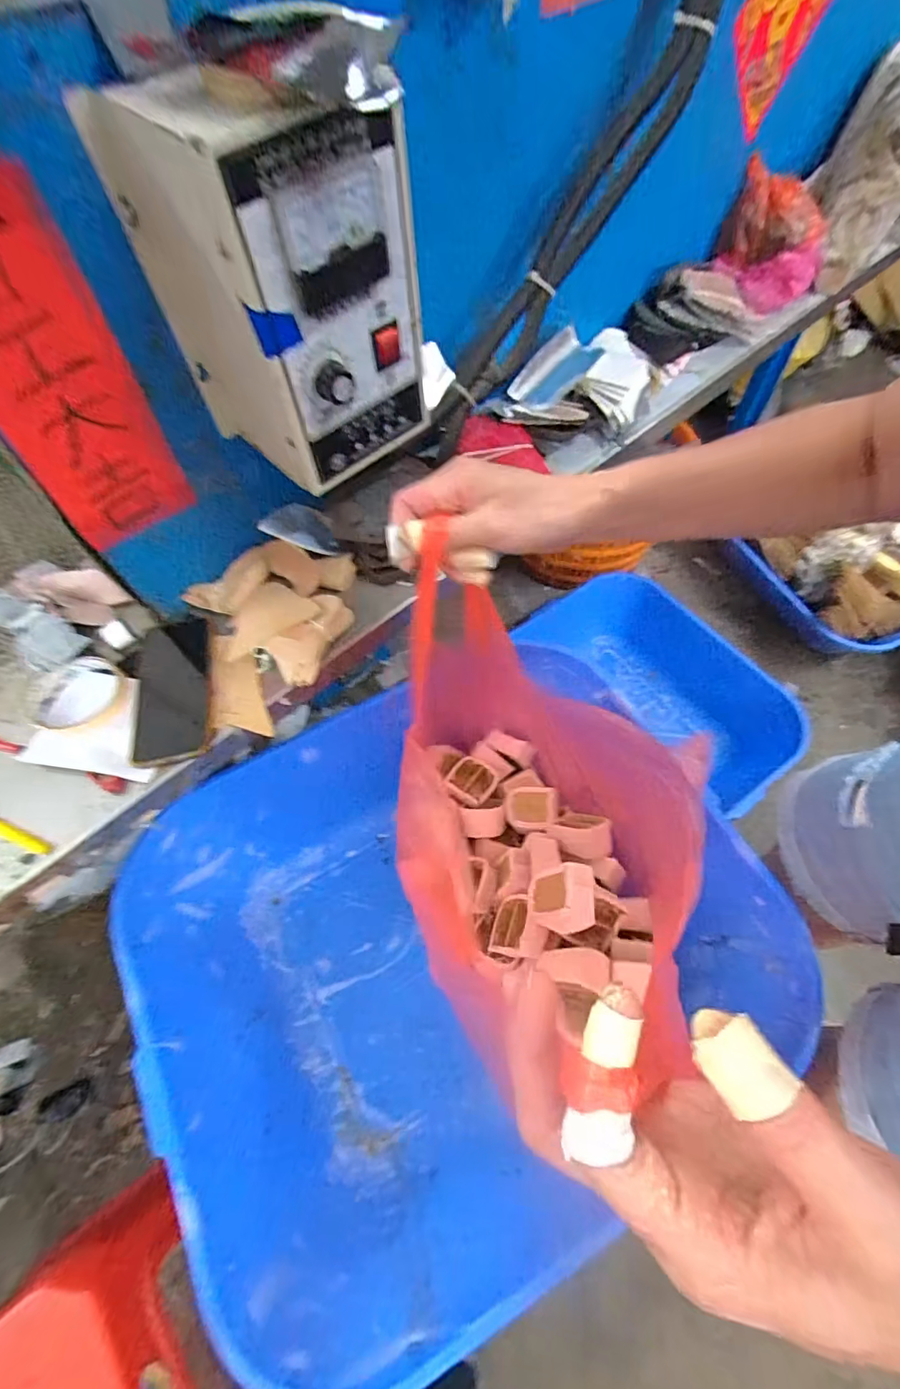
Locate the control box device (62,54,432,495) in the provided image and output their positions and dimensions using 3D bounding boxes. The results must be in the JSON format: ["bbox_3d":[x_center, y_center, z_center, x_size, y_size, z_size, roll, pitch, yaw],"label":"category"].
[{"bbox_3d":[-0.121,-0.294,0.389,0.164,0.215,0.131,35,68,18],"label":"control box device"}]

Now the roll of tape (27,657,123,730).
[{"bbox_3d":[-0.375,0.001,0.532,0.071,0.019,0.089,38,69,19],"label":"roll of tape"}]

